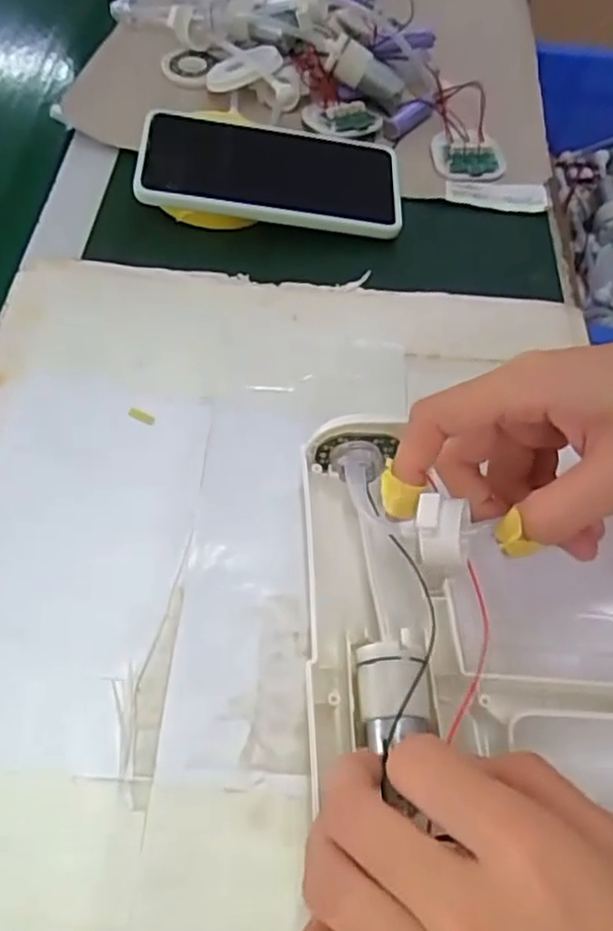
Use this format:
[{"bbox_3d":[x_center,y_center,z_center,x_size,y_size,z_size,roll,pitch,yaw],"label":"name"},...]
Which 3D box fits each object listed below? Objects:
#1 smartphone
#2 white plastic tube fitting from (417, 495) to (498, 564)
[{"bbox_3d":[-0.022,-0.194,0.458,0.167,0.016,0.092,5,54,-8],"label":"smartphone"},{"bbox_3d":[0.056,0.026,0.269,0.029,0.020,0.022,11,57,4],"label":"white plastic tube fitting"}]

